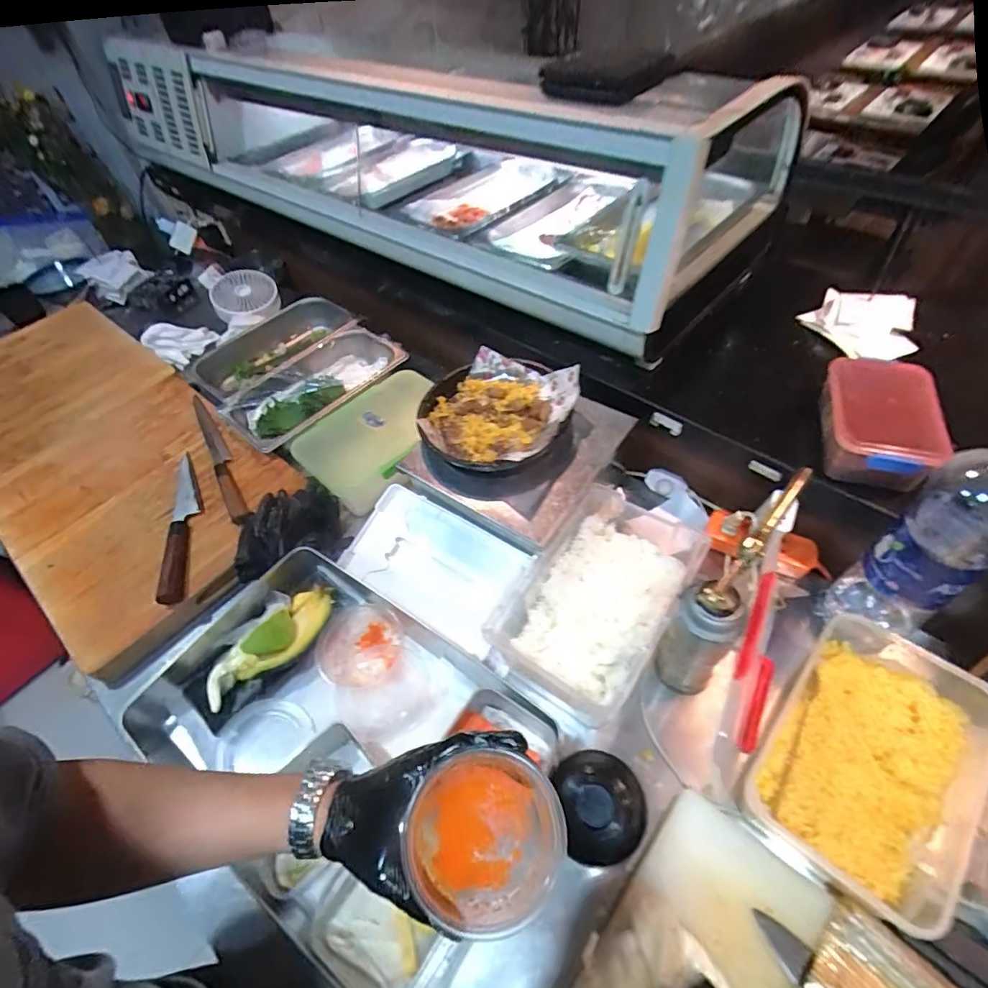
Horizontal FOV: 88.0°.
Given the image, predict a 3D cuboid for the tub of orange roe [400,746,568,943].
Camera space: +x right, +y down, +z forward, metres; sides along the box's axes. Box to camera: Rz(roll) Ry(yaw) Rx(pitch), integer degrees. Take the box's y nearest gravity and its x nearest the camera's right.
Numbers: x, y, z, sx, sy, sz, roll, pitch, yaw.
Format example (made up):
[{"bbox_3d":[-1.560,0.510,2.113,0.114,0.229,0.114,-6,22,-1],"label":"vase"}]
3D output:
[{"bbox_3d":[-0.002,0.246,0.363,0.103,0.058,0.102,-3,52,4],"label":"tub of orange roe"}]

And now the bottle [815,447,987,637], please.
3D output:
[{"bbox_3d":[0.437,0.065,0.522,0.074,0.313,0.090,-29,55,-17],"label":"bottle"}]

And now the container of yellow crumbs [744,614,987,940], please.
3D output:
[{"bbox_3d":[0.388,0.258,0.531,0.168,0.058,0.280,33,62,27],"label":"container of yellow crumbs"}]

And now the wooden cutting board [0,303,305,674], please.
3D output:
[{"bbox_3d":[-0.735,-0.108,0.919,0.904,0.043,0.379,33,62,28],"label":"wooden cutting board"}]

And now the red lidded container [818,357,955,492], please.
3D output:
[{"bbox_3d":[0.443,-0.077,0.594,0.107,0.072,0.170,9,53,13],"label":"red lidded container"}]

